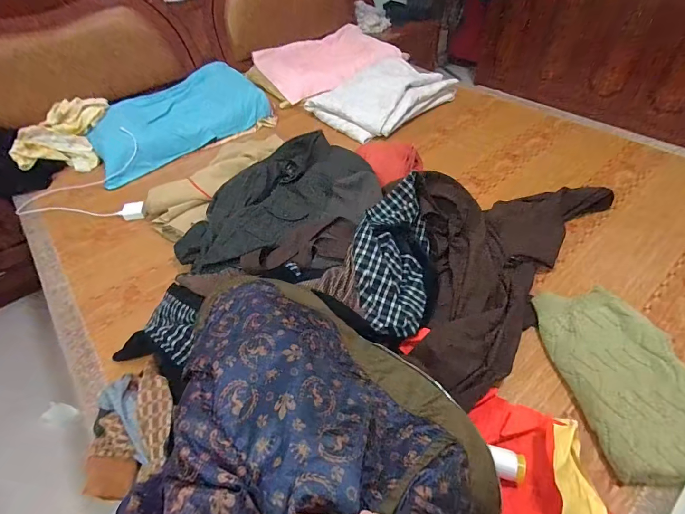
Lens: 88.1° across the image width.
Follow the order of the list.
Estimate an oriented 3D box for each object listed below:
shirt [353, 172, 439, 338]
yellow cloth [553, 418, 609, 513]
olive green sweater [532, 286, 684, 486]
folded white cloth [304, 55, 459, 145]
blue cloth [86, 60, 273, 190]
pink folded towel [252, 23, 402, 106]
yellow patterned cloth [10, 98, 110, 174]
[{"bbox_3d":[0.110,0.004,0.735,0.172,0.143,0.298,-6,47,-1],"label":"shirt"},{"bbox_3d":[0.326,0.316,0.499,0.058,0.038,0.169,4,48,8],"label":"yellow cloth"},{"bbox_3d":[0.522,0.213,0.656,0.206,0.039,0.337,-6,47,-1],"label":"olive green sweater"},{"bbox_3d":[0.153,-0.644,1.410,0.467,0.107,0.356,-35,54,-25],"label":"folded white cloth"},{"bbox_3d":[-0.633,-0.541,1.340,0.643,0.058,0.369,-38,73,-22],"label":"blue cloth"},{"bbox_3d":[-0.064,-0.908,1.606,0.574,0.053,0.458,-32,64,-12],"label":"pink folded towel"},{"bbox_3d":[-0.978,-0.433,1.235,0.248,0.061,0.281,-3,74,-12],"label":"yellow patterned cloth"}]

